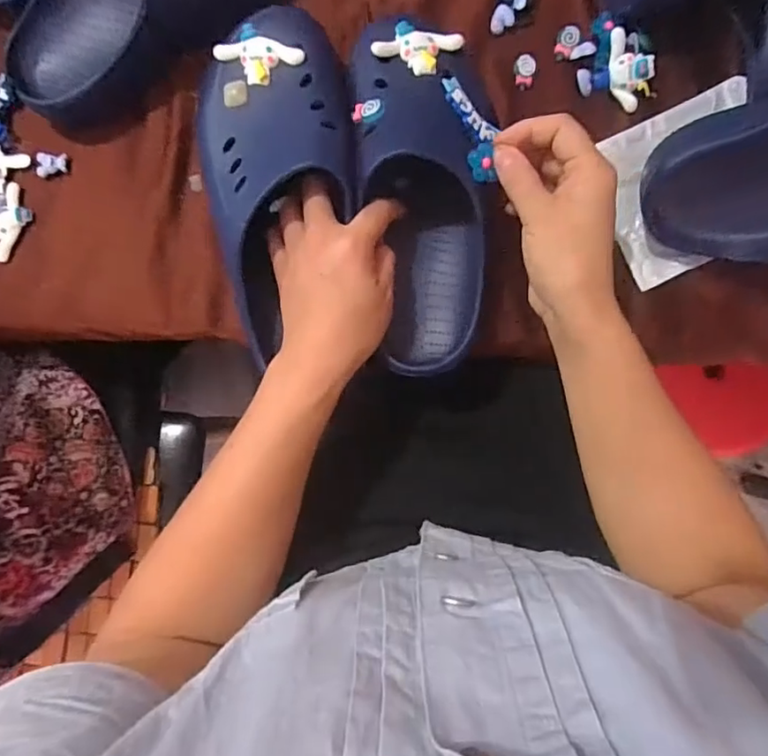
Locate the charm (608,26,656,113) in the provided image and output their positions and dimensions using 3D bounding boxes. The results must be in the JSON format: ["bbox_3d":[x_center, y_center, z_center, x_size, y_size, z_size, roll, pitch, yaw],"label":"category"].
[{"bbox_3d":[0.188,-0.235,0.424,0.028,0.017,0.055,-5,87,4],"label":"charm"}]

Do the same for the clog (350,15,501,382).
[{"bbox_3d":[0.032,-0.128,0.404,0.093,0.091,0.241,-4,95,4],"label":"clog"}]

